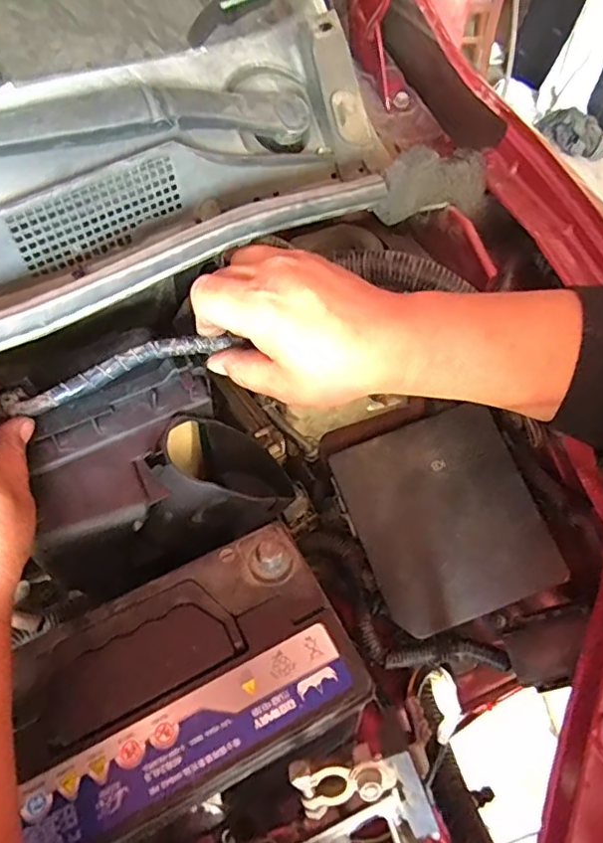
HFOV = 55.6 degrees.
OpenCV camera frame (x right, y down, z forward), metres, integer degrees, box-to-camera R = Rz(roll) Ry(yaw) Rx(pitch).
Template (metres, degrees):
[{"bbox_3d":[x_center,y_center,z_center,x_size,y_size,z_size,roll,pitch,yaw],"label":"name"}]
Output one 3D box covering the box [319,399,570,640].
[{"bbox_3d":[0.124,0.086,0.511,0.145,0.071,0.165,-23,76,1],"label":"box"}]

